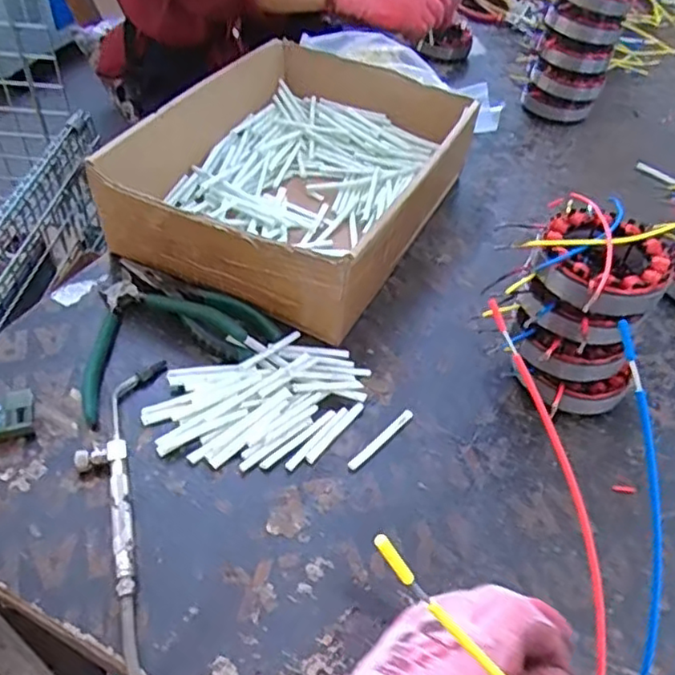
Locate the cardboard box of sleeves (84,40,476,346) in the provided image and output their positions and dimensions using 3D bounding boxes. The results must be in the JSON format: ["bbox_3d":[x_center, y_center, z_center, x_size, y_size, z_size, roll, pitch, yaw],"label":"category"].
[{"bbox_3d":[-0.029,-0.162,0.607,0.242,0.091,0.337,22,49,16],"label":"cardboard box of sleeves"}]

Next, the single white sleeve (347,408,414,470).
[{"bbox_3d":[0.031,0.072,0.451,0.008,0.004,0.065,37,55,26],"label":"single white sleeve"}]

